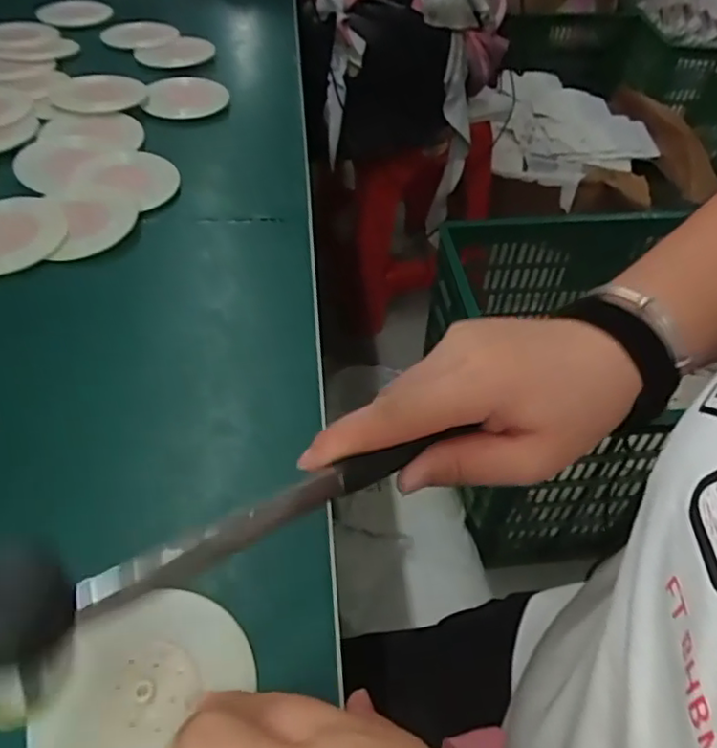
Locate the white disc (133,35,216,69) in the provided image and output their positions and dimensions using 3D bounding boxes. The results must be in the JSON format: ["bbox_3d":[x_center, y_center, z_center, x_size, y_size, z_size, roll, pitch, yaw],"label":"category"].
[{"bbox_3d":[-0.212,-0.370,0.706,0.073,0.012,0.075,1,48,-1],"label":"white disc"}]

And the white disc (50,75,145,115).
[{"bbox_3d":[-0.254,-0.273,0.604,0.085,0.014,0.085,-12,49,-12],"label":"white disc"}]

